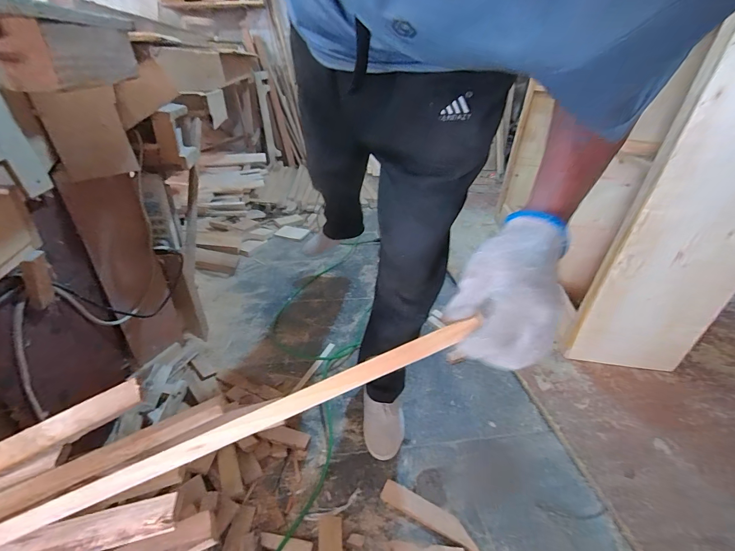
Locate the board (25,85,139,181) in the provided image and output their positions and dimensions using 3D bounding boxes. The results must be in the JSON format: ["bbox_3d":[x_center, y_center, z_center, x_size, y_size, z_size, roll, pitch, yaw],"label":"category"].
[{"bbox_3d":[-0.549,-0.277,0.661,0.123,0.155,0.020,-22,27,-30],"label":"board"}]

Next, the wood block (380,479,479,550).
[{"bbox_3d":[0.124,0.486,0.685,0.202,0.018,0.045,19,35,24],"label":"wood block"}]

